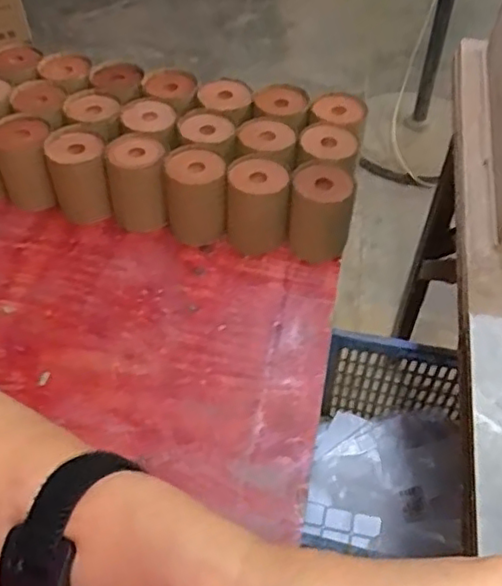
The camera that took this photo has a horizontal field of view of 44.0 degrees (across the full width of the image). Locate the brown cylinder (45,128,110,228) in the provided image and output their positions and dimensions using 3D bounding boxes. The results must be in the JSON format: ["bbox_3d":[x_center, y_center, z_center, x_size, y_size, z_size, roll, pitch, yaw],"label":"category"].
[{"bbox_3d":[-0.246,-0.166,0.891,0.076,0.111,0.079,-17,52,-14],"label":"brown cylinder"}]

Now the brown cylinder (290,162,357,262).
[{"bbox_3d":[0.097,-0.112,0.864,0.083,0.104,0.082,4,50,3],"label":"brown cylinder"}]

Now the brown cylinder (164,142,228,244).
[{"bbox_3d":[-0.078,-0.137,0.873,0.079,0.112,0.082,-11,51,-9],"label":"brown cylinder"}]

